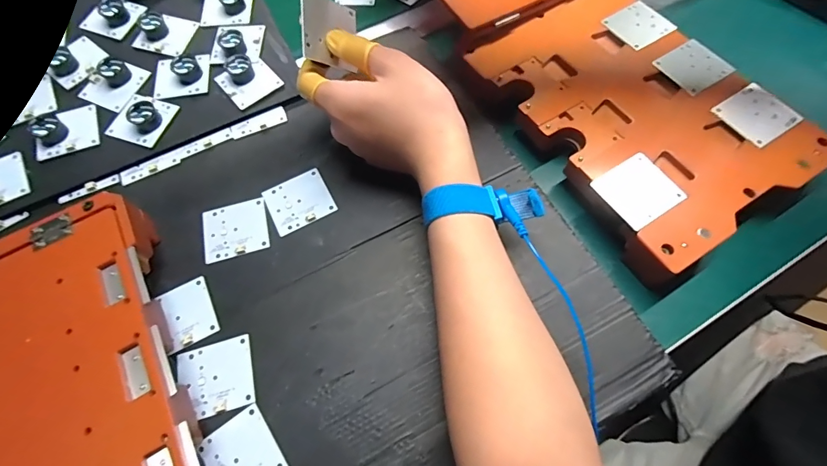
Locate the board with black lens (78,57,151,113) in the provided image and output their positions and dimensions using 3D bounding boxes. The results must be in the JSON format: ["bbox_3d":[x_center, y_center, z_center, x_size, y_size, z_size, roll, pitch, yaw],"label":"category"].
[{"bbox_3d":[-0.266,-0.133,0.346,0.046,0.017,0.046,18,67,12],"label":"board with black lens"}]

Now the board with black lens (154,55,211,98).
[{"bbox_3d":[-0.206,-0.143,0.345,0.047,0.017,0.041,-9,64,-1],"label":"board with black lens"}]

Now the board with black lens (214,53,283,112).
[{"bbox_3d":[-0.145,-0.138,0.340,0.043,0.020,0.043,-40,69,-15],"label":"board with black lens"}]

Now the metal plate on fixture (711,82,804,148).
[{"bbox_3d":[0.259,-0.090,0.297,0.043,0.009,0.044,-31,66,-11],"label":"metal plate on fixture"}]

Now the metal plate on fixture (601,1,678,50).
[{"bbox_3d":[0.195,-0.181,0.343,0.043,0.004,0.045,-31,68,-6],"label":"metal plate on fixture"}]

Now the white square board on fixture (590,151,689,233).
[{"bbox_3d":[0.156,-0.031,0.273,0.046,0.005,0.046,-32,67,-12],"label":"white square board on fixture"}]

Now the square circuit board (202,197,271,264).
[{"bbox_3d":[-0.134,-0.003,0.296,0.047,0.004,0.044,-16,64,-5],"label":"square circuit board"}]

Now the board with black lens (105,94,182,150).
[{"bbox_3d":[-0.231,-0.098,0.330,0.044,0.021,0.043,16,66,11],"label":"board with black lens"}]

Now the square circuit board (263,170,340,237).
[{"bbox_3d":[-0.089,-0.025,0.305,0.047,0.005,0.045,-27,66,-10],"label":"square circuit board"}]

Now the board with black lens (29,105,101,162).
[{"bbox_3d":[-0.290,-0.087,0.327,0.047,0.017,0.046,-21,65,-7],"label":"board with black lens"}]

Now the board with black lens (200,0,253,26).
[{"bbox_3d":[-0.181,-0.222,0.376,0.047,0.018,0.040,-5,64,1],"label":"board with black lens"}]

